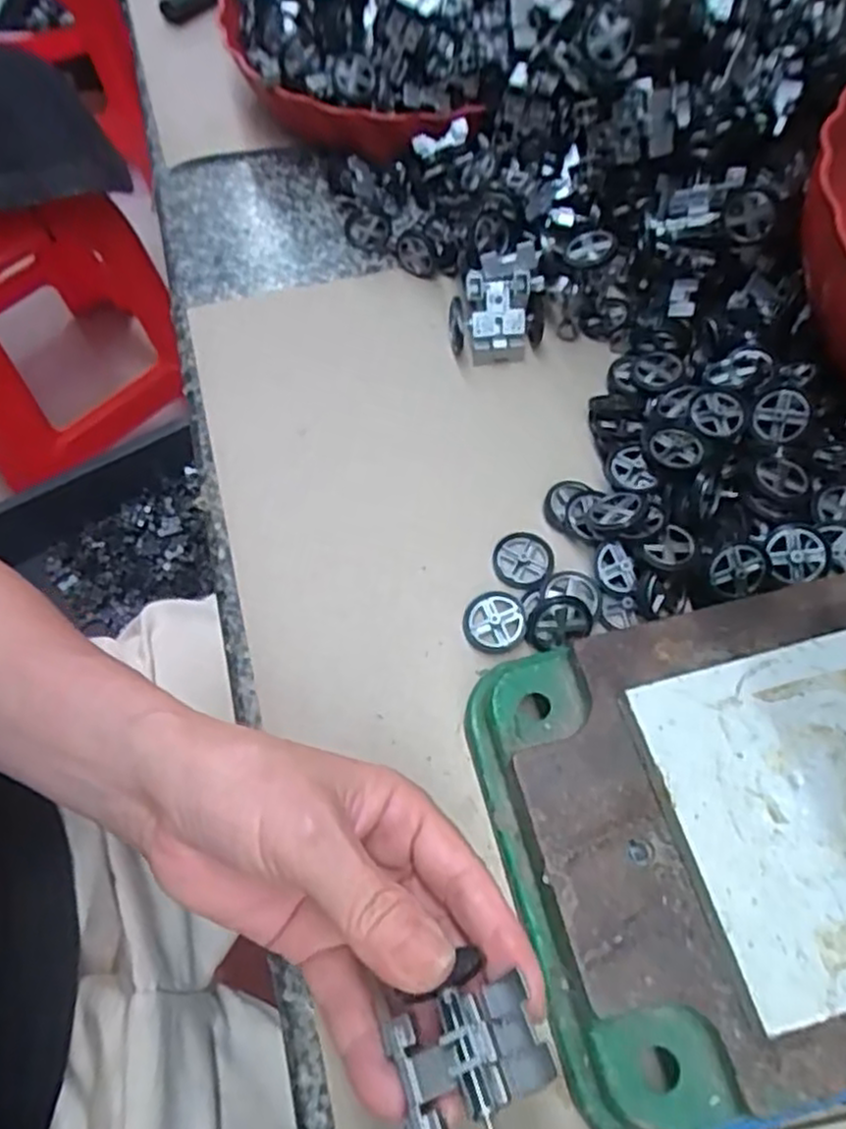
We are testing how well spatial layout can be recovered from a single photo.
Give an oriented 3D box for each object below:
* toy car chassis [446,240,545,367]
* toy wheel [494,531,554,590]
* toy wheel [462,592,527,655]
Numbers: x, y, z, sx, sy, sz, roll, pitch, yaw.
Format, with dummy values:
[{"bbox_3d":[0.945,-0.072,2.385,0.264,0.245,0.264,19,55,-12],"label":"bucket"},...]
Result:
[{"bbox_3d":[0.039,-0.137,0.393,0.051,0.054,0.020,-10,21,7],"label":"toy car chassis"},{"bbox_3d":[0.046,-0.002,0.338,0.027,0.005,0.027,0,62,0],"label":"toy wheel"},{"bbox_3d":[0.032,0.025,0.321,0.026,0.005,0.028,0,62,0],"label":"toy wheel"}]

